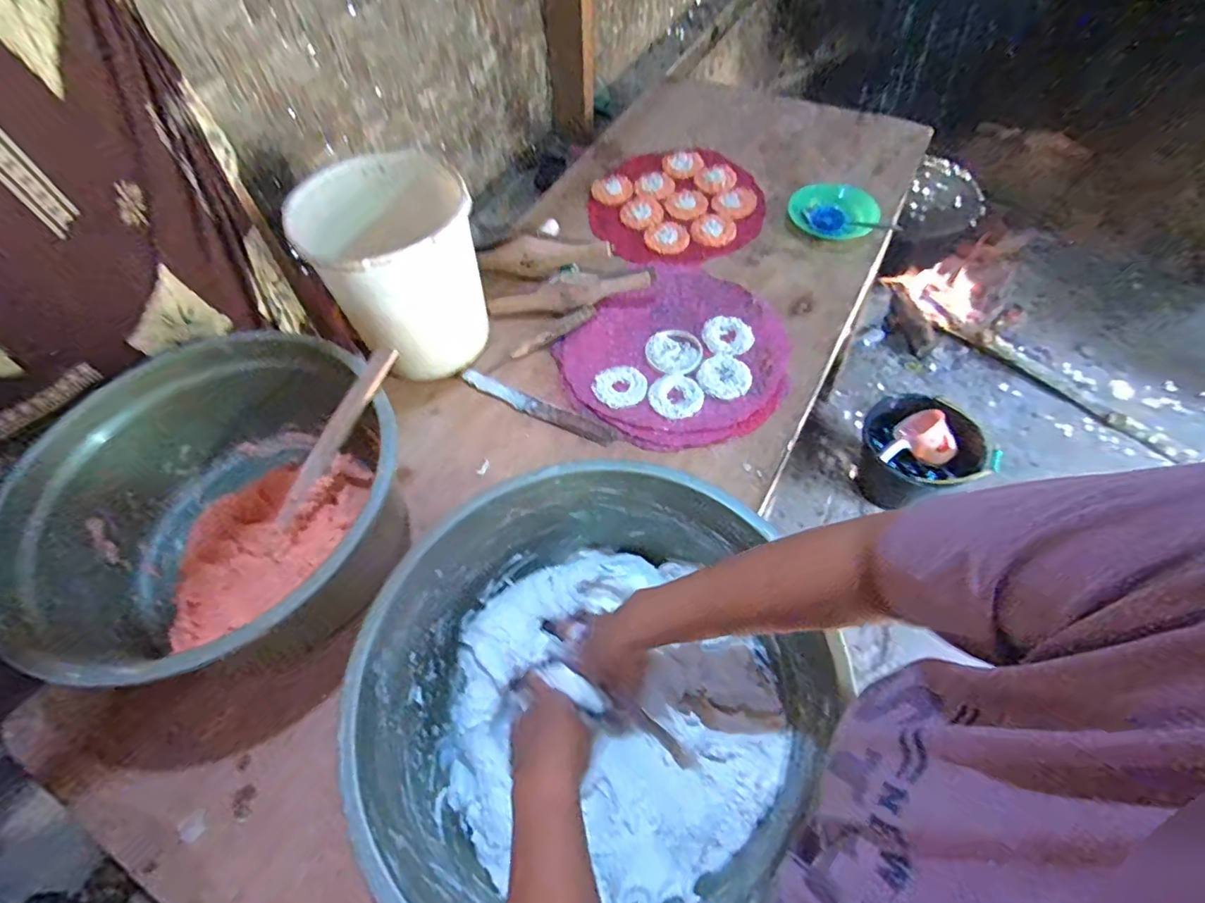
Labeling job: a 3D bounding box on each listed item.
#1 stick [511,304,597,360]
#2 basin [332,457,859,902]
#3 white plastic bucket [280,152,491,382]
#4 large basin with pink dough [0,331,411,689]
[{"bbox_3d":[-0.077,-0.196,0.905,0.161,0.018,0.018,-34,62,-17],"label":"stick"},{"bbox_3d":[-0.010,0.213,0.519,0.381,0.154,0.384,-2,58,3],"label":"basin"},{"bbox_3d":[-0.291,-0.253,0.816,0.226,0.245,0.233,-2,58,3],"label":"white plastic bucket"},{"bbox_3d":[-0.444,0.073,0.657,0.383,0.187,0.374,-2,58,3],"label":"large basin with pink dough"}]

